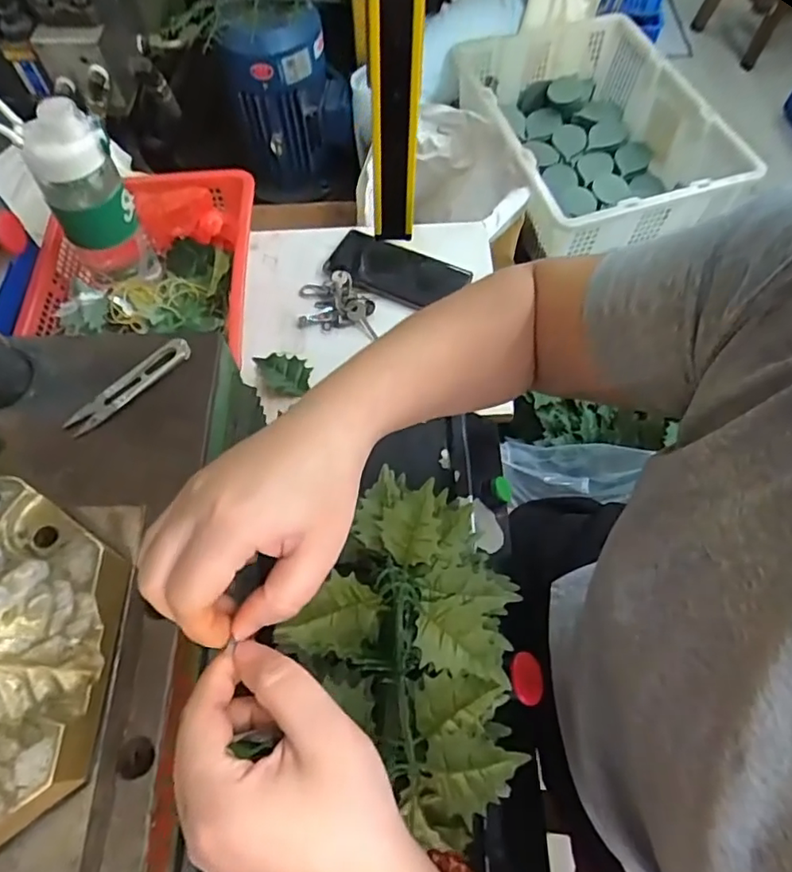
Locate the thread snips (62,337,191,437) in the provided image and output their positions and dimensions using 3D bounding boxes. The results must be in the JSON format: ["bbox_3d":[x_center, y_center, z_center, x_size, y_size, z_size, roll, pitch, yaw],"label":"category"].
[{"bbox_3d":[-0.198,-0.039,0.429,0.023,0.010,0.101,39,69,18],"label":"thread snips"}]

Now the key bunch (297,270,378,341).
[{"bbox_3d":[-0.068,-0.149,0.656,0.082,0.019,0.082,-7,63,-4],"label":"key bunch"}]

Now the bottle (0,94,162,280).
[{"bbox_3d":[-0.322,-0.244,0.596,0.094,0.226,0.074,-30,67,-14],"label":"bottle"}]

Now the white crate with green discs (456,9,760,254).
[{"bbox_3d":[0.316,-0.488,0.957,0.331,0.150,0.422,-19,65,-9],"label":"white crate with green discs"}]

